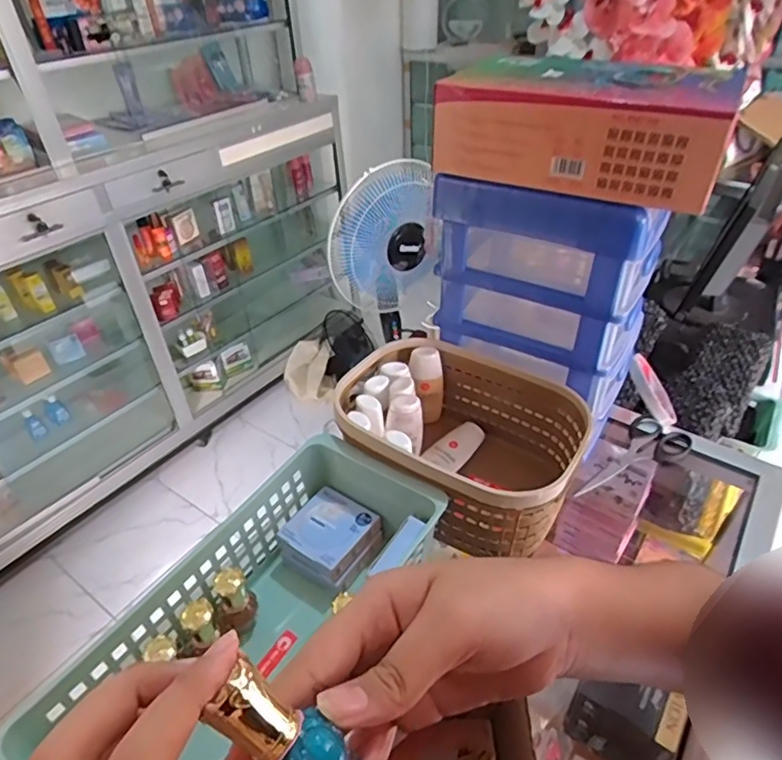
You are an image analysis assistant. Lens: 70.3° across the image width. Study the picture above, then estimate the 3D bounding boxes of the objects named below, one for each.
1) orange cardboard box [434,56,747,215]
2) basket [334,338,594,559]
[{"bbox_3d":[0.157,-0.206,0.447,0.207,0.070,0.131,18,43,24],"label":"orange cardboard box"},{"bbox_3d":[0.061,0.071,0.539,0.215,0.131,0.161,21,44,27],"label":"basket"}]

